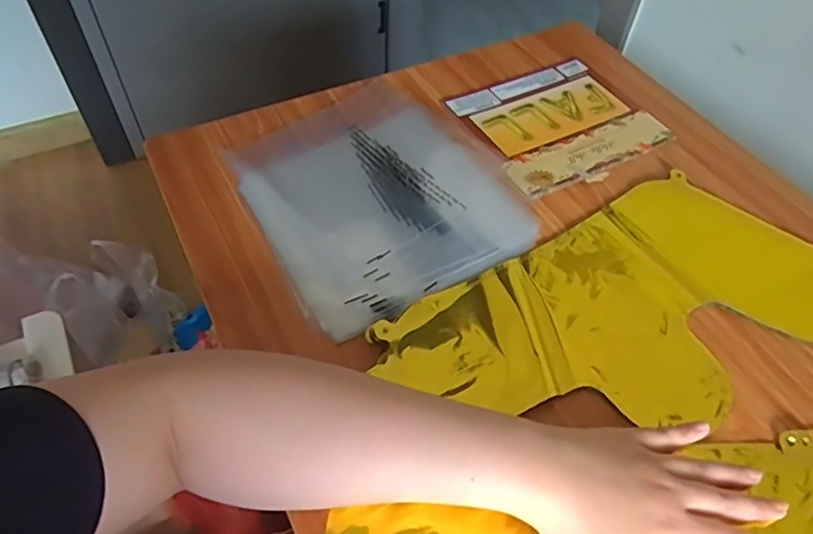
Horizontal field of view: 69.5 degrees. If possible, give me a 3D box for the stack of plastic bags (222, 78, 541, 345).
[{"bbox_3d":[-0.031,-0.071,0.547,0.221,0.011,0.254,-26,57,-21],"label":"stack of plastic bags"}]

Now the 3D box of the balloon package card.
[{"bbox_3d":[0.161,-0.156,0.625,0.188,0.005,0.163,-24,56,-19],"label":"balloon package card"}]

